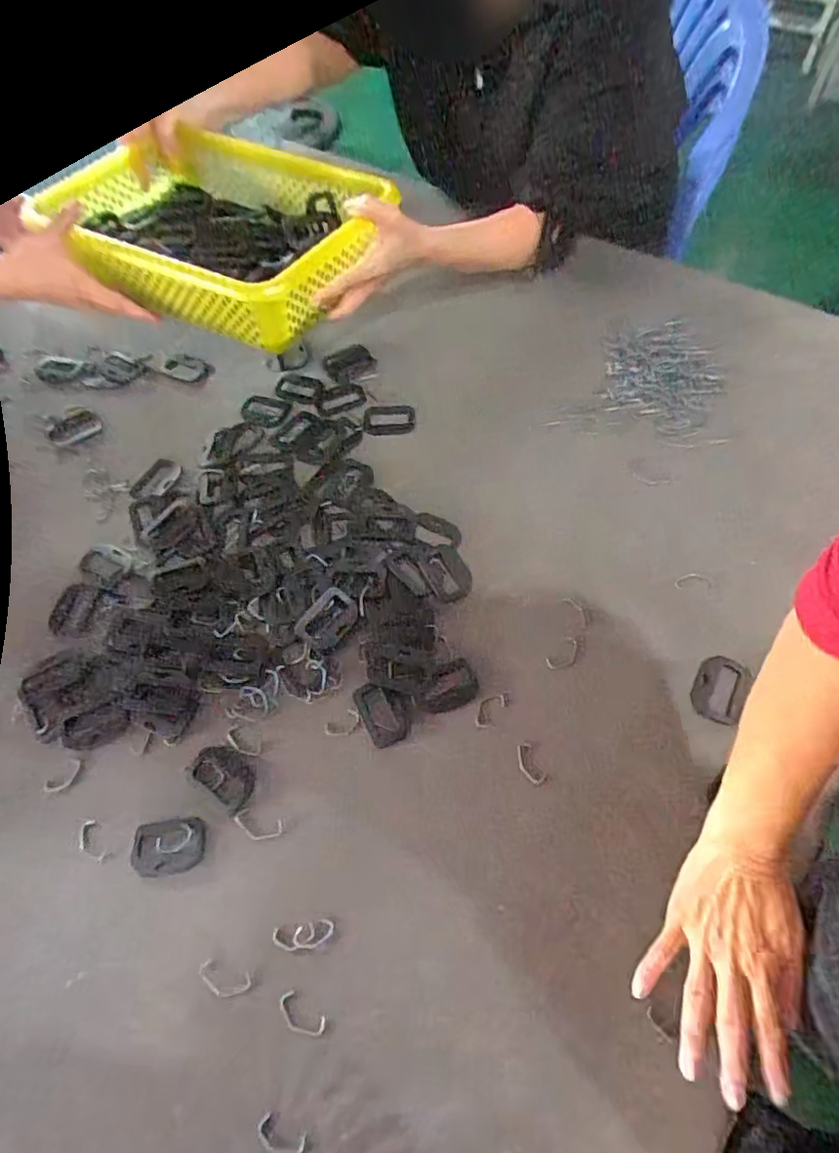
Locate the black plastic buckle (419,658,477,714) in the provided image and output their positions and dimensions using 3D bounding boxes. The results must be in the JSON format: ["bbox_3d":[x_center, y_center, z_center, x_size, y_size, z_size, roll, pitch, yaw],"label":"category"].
[{"bbox_3d":[0.026,0.103,0.549,0.057,0.004,0.039,-25,65,-10],"label":"black plastic buckle"}]

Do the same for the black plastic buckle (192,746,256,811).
[{"bbox_3d":[-0.172,0.173,0.520,0.061,0.006,0.039,30,68,16],"label":"black plastic buckle"}]

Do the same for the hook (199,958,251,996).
[{"bbox_3d":[-0.150,0.309,0.449,0.042,0.004,0.021,11,64,8],"label":"hook"}]

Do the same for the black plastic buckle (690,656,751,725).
[{"bbox_3d":[0.274,0.102,0.535,0.044,0.007,0.064,25,67,14],"label":"black plastic buckle"}]

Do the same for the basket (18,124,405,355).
[{"bbox_3d":[-0.216,-0.380,0.643,0.319,0.089,0.228,25,67,14],"label":"basket"}]

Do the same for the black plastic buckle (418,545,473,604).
[{"bbox_3d":[0.028,-0.004,0.602,0.044,0.004,0.060,-25,65,-10],"label":"black plastic buckle"}]

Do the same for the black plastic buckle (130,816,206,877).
[{"bbox_3d":[-0.212,0.227,0.494,0.060,0.008,0.041,-7,63,-1],"label":"black plastic buckle"}]

